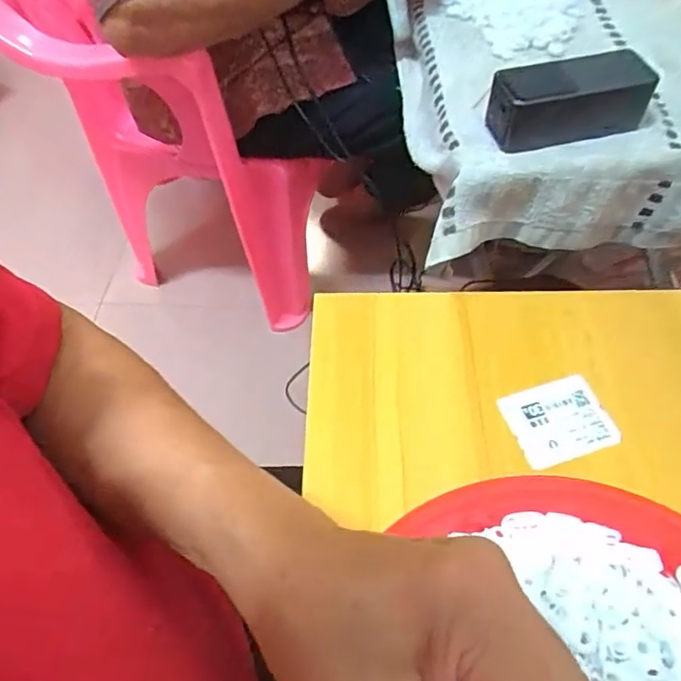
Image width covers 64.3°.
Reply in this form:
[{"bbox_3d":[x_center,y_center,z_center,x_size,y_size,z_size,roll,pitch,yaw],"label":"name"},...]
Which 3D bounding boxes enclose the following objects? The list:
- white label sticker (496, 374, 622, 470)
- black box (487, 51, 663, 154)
[{"bbox_3d":[0.132,0.048,0.327,0.057,0.004,0.046,-18,61,-3],"label":"white label sticker"},{"bbox_3d":[0.193,-0.204,0.467,0.124,0.057,0.048,-4,53,0],"label":"black box"}]

